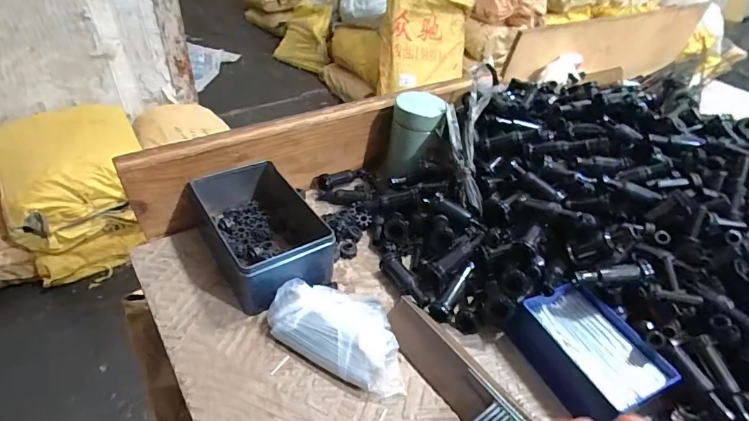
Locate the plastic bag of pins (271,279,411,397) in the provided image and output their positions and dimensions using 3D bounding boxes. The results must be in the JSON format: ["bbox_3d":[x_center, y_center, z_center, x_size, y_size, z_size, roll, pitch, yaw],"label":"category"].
[{"bbox_3d":[-0.028,0.103,0.374,0.125,0.034,0.066,23,43,19],"label":"plastic bag of pins"}]

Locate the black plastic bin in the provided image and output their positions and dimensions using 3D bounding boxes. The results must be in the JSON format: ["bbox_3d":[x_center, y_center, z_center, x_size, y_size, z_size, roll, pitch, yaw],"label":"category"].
[{"bbox_3d":[-0.114,0.018,0.445,0.108,0.061,0.154,-19,46,-28],"label":"black plastic bin"}]

